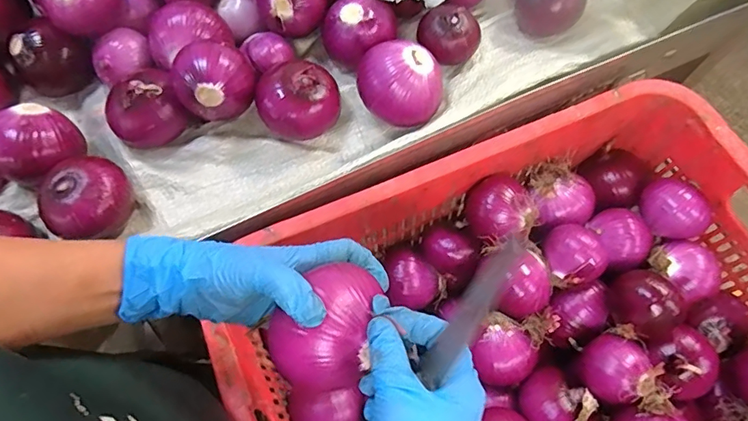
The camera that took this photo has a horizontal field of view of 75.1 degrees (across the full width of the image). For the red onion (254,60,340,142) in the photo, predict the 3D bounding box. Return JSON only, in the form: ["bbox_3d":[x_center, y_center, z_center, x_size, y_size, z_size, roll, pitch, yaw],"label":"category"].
[{"bbox_3d":[-0.083,-0.120,0.538,0.086,0.067,0.076,3,68,4],"label":"red onion"}]

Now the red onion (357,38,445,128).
[{"bbox_3d":[0.026,-0.136,0.524,0.091,0.062,0.076,19,70,10],"label":"red onion"}]

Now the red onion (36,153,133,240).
[{"bbox_3d":[-0.292,-0.012,0.499,0.079,0.061,0.086,-1,68,2],"label":"red onion"}]

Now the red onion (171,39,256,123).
[{"bbox_3d":[-0.167,-0.134,0.514,0.080,0.066,0.065,-27,70,-8],"label":"red onion"}]

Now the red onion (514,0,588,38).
[{"bbox_3d":[0.210,-0.250,0.583,0.078,0.057,0.064,15,70,8],"label":"red onion"}]

